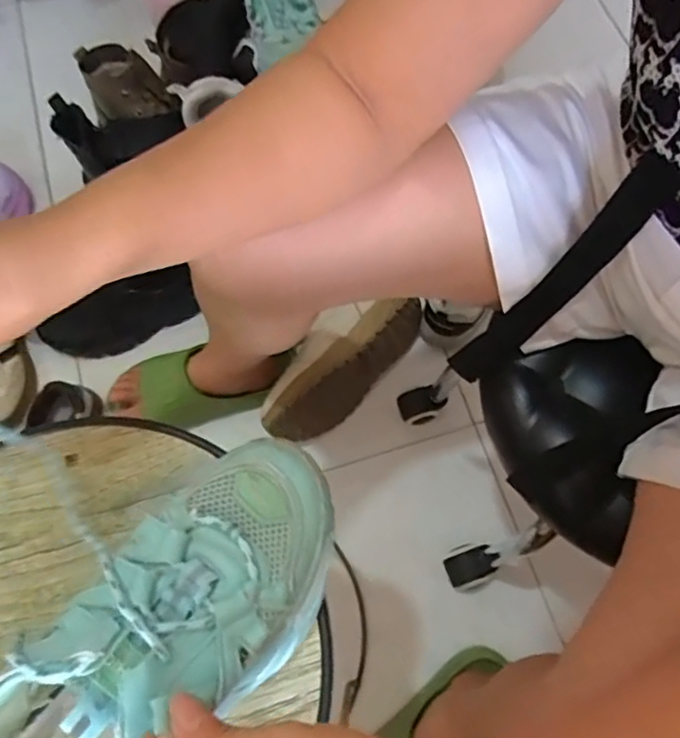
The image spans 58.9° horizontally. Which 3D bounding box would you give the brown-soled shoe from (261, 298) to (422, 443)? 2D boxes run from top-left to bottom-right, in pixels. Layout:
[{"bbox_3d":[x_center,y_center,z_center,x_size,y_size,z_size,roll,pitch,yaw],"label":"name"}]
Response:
[{"bbox_3d":[0.008,0.001,0.785,0.257,0.116,0.080,-38,71,-12],"label":"brown-soled shoe"}]

